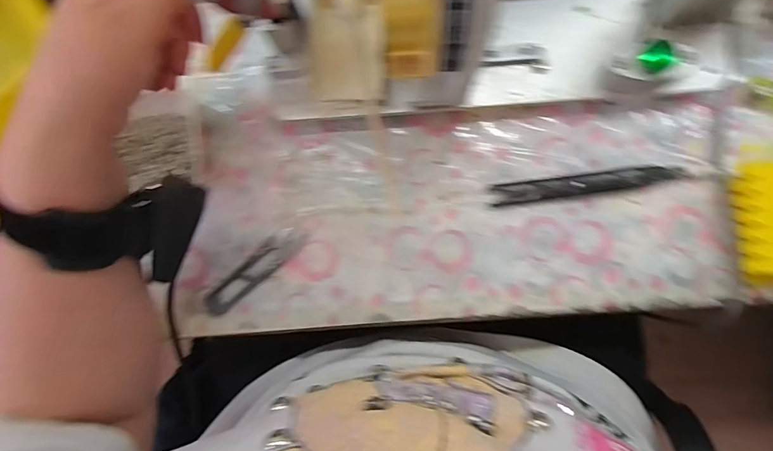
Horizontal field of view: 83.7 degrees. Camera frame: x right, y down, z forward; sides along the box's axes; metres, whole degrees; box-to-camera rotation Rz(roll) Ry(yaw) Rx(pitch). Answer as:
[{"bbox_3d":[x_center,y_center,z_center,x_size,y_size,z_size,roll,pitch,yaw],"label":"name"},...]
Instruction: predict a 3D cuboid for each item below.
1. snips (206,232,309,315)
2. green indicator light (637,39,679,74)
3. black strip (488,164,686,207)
[{"bbox_3d":[-0.107,0.036,0.351,0.095,0.006,0.023,-43,84,1],"label":"snips"},{"bbox_3d":[0.186,-0.115,0.296,0.022,0.004,0.020,0,91,10],"label":"green indicator light"},{"bbox_3d":[0.154,-0.032,0.336,0.140,0.006,0.017,-8,86,4],"label":"black strip"}]

